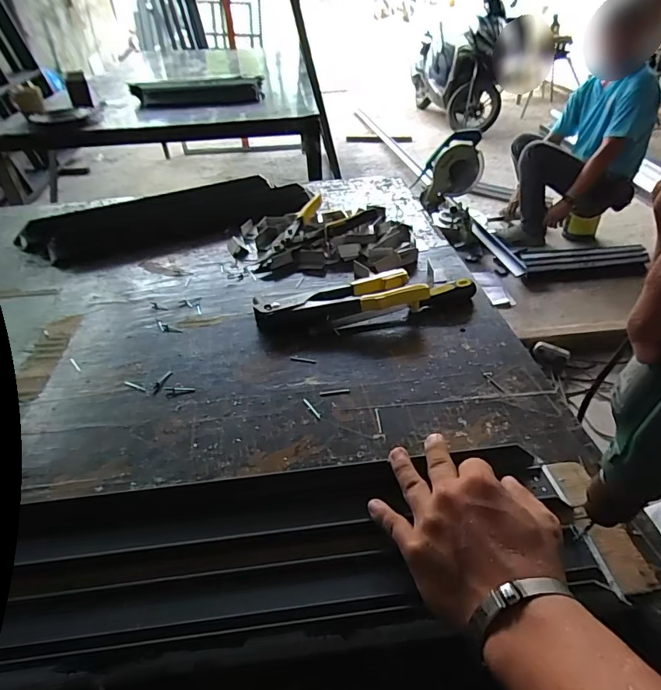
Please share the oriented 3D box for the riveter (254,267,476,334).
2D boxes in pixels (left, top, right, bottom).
[{"bbox_3d":[0.049,-0.075,0.677,0.320,0.039,0.101,-10,39,-9],"label":"riveter"}]

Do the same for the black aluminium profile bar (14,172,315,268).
[{"bbox_3d":[-0.332,-0.271,0.951,0.557,0.050,0.204,-19,42,-20],"label":"black aluminium profile bar"}]

